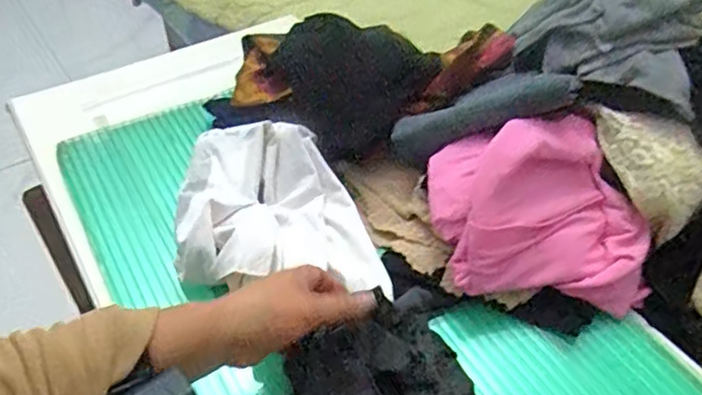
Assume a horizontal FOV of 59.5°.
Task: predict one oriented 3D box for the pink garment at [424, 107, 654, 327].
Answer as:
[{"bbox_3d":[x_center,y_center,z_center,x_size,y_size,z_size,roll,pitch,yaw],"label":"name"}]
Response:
[{"bbox_3d":[0.175,0.011,0.573,0.200,0.114,0.142,3,46,3],"label":"pink garment"}]

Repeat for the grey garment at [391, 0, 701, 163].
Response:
[{"bbox_3d":[0.193,-0.125,0.612,0.327,0.086,0.176,-27,46,12],"label":"grey garment"}]

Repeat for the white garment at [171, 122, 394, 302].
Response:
[{"bbox_3d":[-0.084,0.009,0.623,0.180,0.069,0.236,-10,47,-9],"label":"white garment"}]

